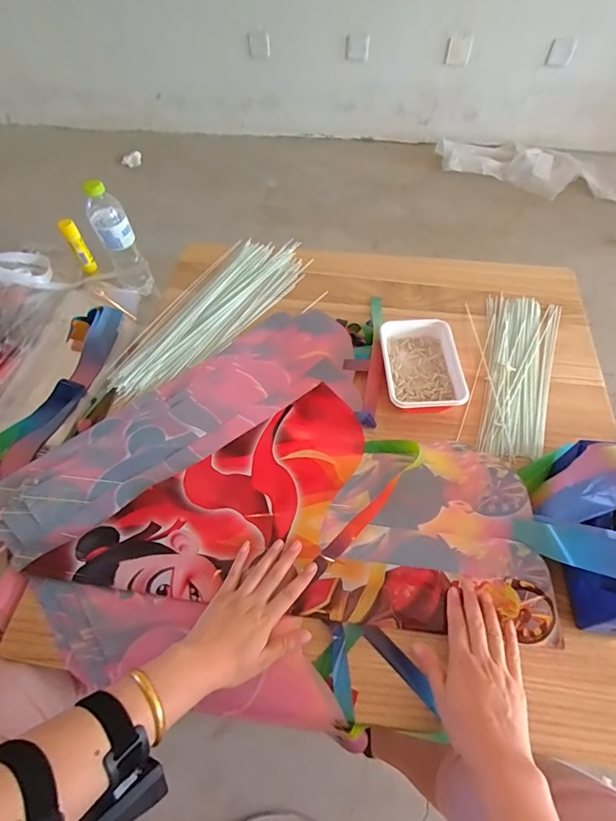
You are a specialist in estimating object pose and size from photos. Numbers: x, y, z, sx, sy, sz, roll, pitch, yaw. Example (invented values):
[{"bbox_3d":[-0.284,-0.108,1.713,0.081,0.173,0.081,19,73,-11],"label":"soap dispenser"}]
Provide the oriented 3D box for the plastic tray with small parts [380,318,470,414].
[{"bbox_3d":[0.177,-0.072,0.678,0.114,0.041,0.160,-2,58,1],"label":"plastic tray with small parts"}]

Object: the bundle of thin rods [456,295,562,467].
[{"bbox_3d":[0.329,-0.070,0.695,0.132,0.010,0.337,19,61,13],"label":"bundle of thin rods"}]

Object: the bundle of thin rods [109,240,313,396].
[{"bbox_3d":[-0.172,-0.181,0.785,0.163,0.015,0.429,28,63,18],"label":"bundle of thin rods"}]

